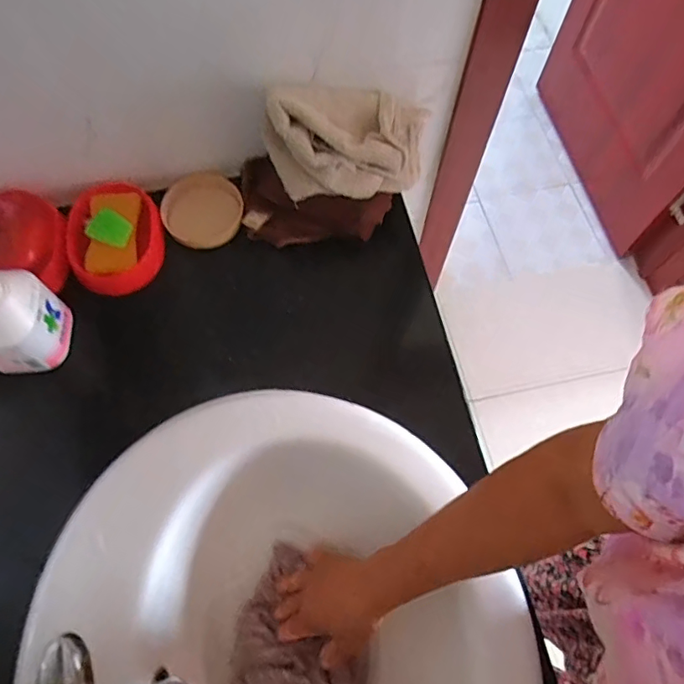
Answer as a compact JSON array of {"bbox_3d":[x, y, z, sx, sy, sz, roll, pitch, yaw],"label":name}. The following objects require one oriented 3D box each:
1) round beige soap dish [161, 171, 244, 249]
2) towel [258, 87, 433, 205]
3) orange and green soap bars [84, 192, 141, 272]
[{"bbox_3d":[-0.169,-0.161,0.634,0.094,0.025,0.092,-1,64,3],"label":"round beige soap dish"},{"bbox_3d":[0.018,-0.231,0.577,0.192,0.106,0.109,-23,69,-10],"label":"towel"},{"bbox_3d":[-0.266,-0.130,0.611,0.061,0.018,0.107,-8,67,-3],"label":"orange and green soap bars"}]

